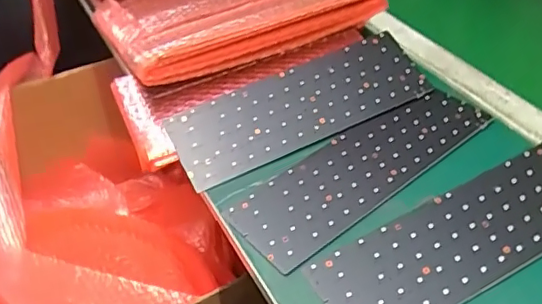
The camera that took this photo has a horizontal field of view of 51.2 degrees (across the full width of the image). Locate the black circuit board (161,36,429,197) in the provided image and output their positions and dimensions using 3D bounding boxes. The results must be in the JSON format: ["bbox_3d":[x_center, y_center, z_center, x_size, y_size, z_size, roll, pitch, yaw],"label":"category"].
[{"bbox_3d":[0.033,-0.050,0.607,0.277,0.009,0.095,-24,64,-16],"label":"black circuit board"}]

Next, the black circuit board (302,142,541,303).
[{"bbox_3d":[0.169,0.068,0.480,0.275,0.006,0.090,-24,46,-19],"label":"black circuit board"}]

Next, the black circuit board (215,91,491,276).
[{"bbox_3d":[0.092,0.014,0.559,0.276,0.008,0.094,-32,47,-25],"label":"black circuit board"}]

